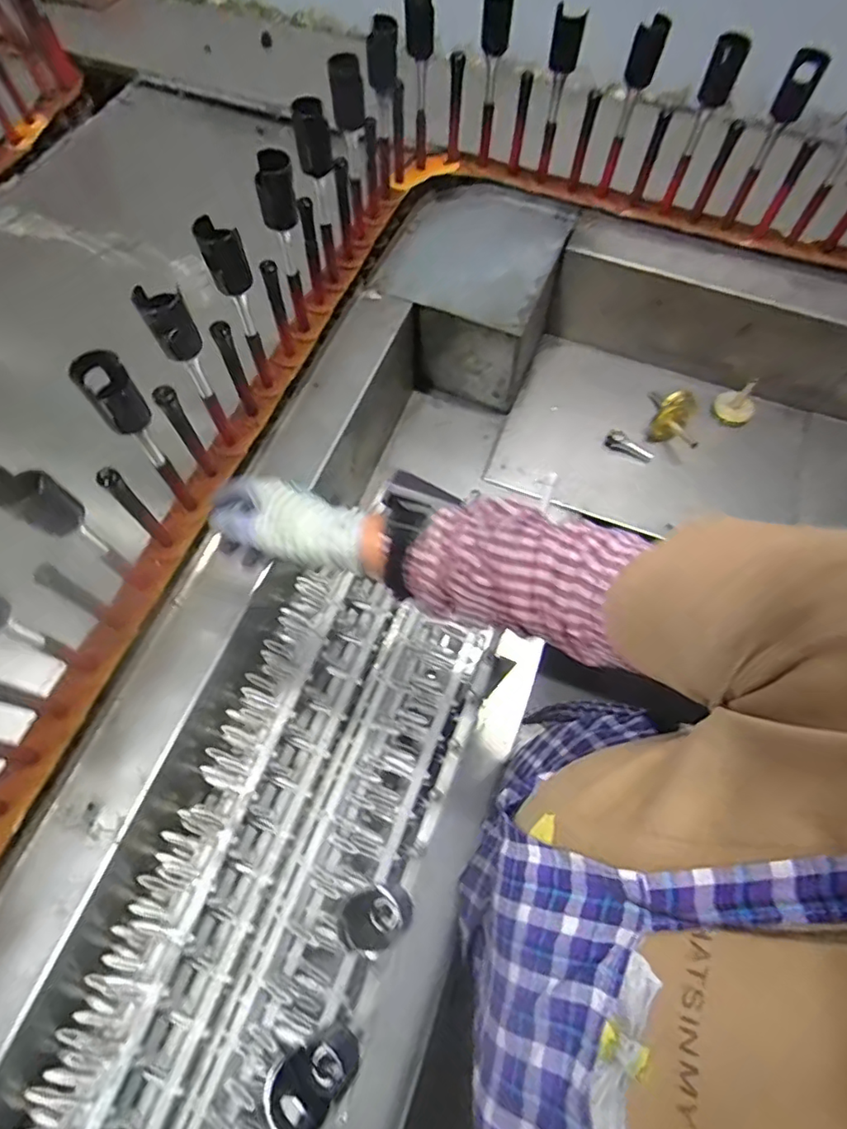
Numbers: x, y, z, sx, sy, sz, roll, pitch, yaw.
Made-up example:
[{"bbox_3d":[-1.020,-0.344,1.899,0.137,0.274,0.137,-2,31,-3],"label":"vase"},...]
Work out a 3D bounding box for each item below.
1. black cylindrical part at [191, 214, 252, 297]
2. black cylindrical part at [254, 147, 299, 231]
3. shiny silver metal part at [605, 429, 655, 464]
[{"bbox_3d":[-0.205,-0.316,0.581,0.039,0.067,0.039,-1,63,1],"label":"black cylindrical part"},{"bbox_3d":[-0.163,-0.411,0.618,0.041,0.067,0.038,-1,63,1],"label":"black cylindrical part"},{"bbox_3d":[0.360,-0.205,0.983,0.083,0.016,0.037,35,69,18],"label":"shiny silver metal part"}]

